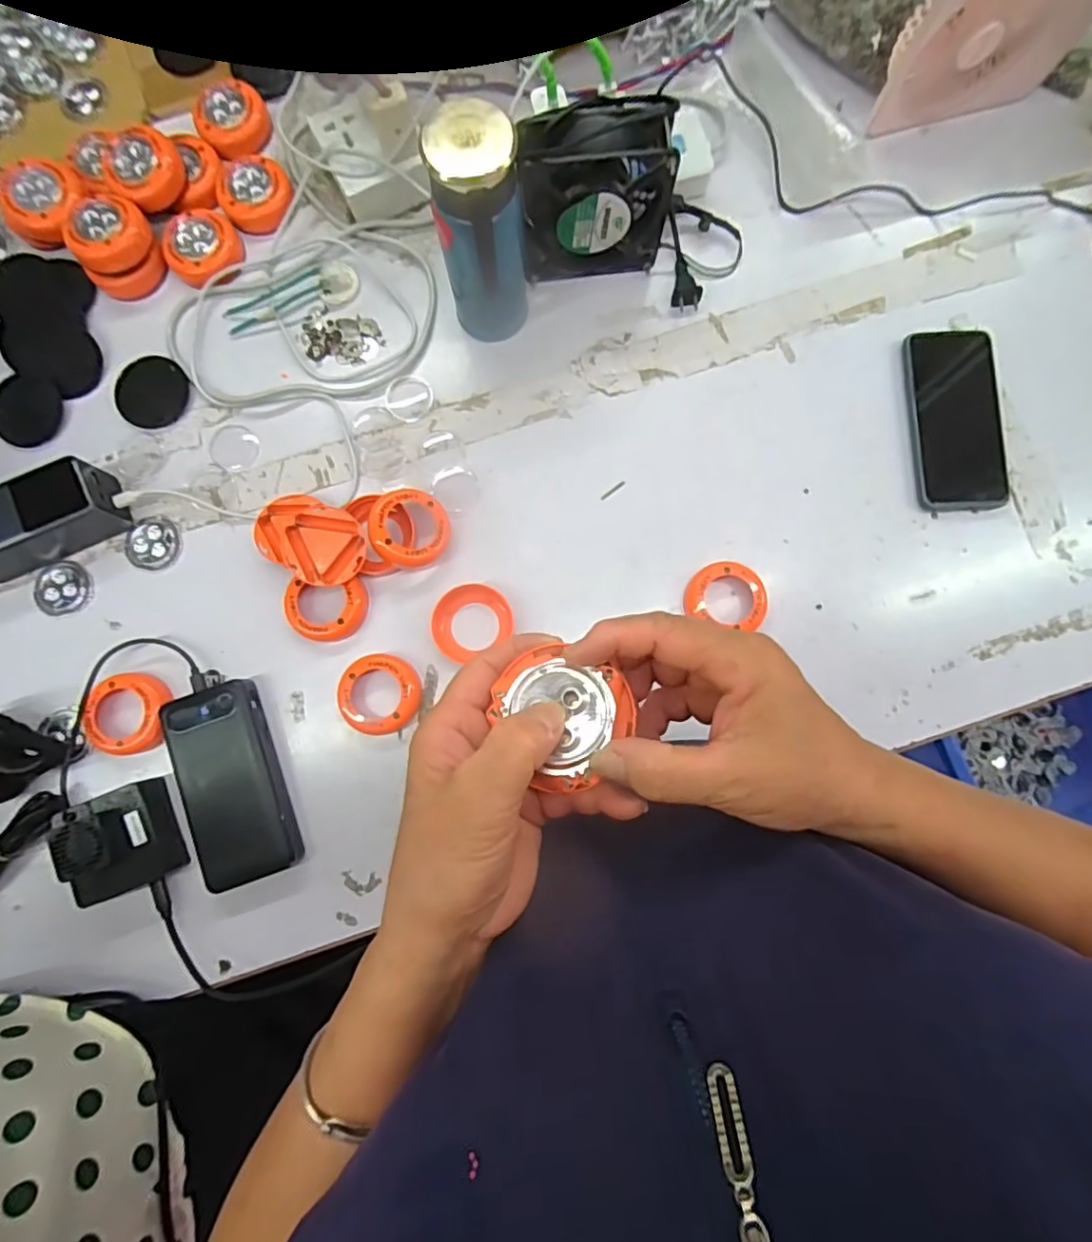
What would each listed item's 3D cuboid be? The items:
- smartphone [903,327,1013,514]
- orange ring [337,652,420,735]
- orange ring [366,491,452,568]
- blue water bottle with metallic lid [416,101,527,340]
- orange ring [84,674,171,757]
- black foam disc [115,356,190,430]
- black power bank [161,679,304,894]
[{"bbox_3d":[0.363,-0.177,0.501,0.082,0.013,0.160,-2,84,0],"label":"smartphone"},{"bbox_3d":[-0.138,0.061,0.476,0.066,0.018,0.065,0,84,0],"label":"orange ring"},{"bbox_3d":[-0.114,-0.079,0.479,0.067,0.012,0.065,3,82,-20],"label":"orange ring"},{"bbox_3d":[-0.049,-0.291,0.443,0.062,0.171,0.061,-3,84,0],"label":"blue water bottle with metallic lid"},{"bbox_3d":[-0.348,0.077,0.477,0.065,0.020,0.066,0,84,0],"label":"orange ring"},{"bbox_3d":[-0.358,-0.208,0.518,0.064,0.006,0.064,0,84,0],"label":"black foam disc"},{"bbox_3d":[-0.255,0.132,0.469,0.074,0.030,0.156,-19,84,-2],"label":"black power bank"}]

